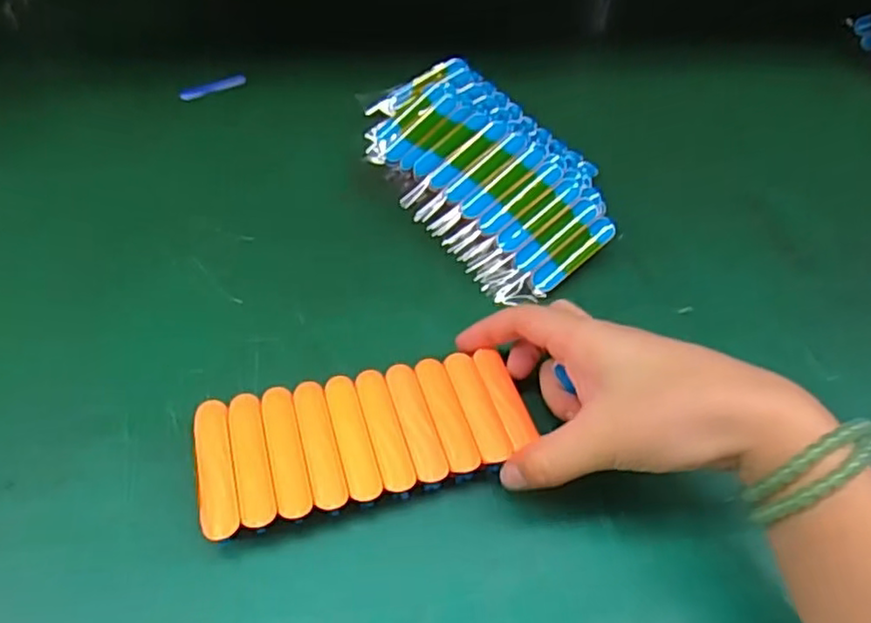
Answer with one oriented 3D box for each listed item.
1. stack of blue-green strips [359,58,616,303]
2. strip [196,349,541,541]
[{"bbox_3d":[0.028,-0.098,0.429,0.110,0.040,0.198,-21,56,-19],"label":"stack of blue-green strips"},{"bbox_3d":[-0.033,0.056,0.313,0.152,0.008,0.068,-11,54,-13],"label":"strip"}]

